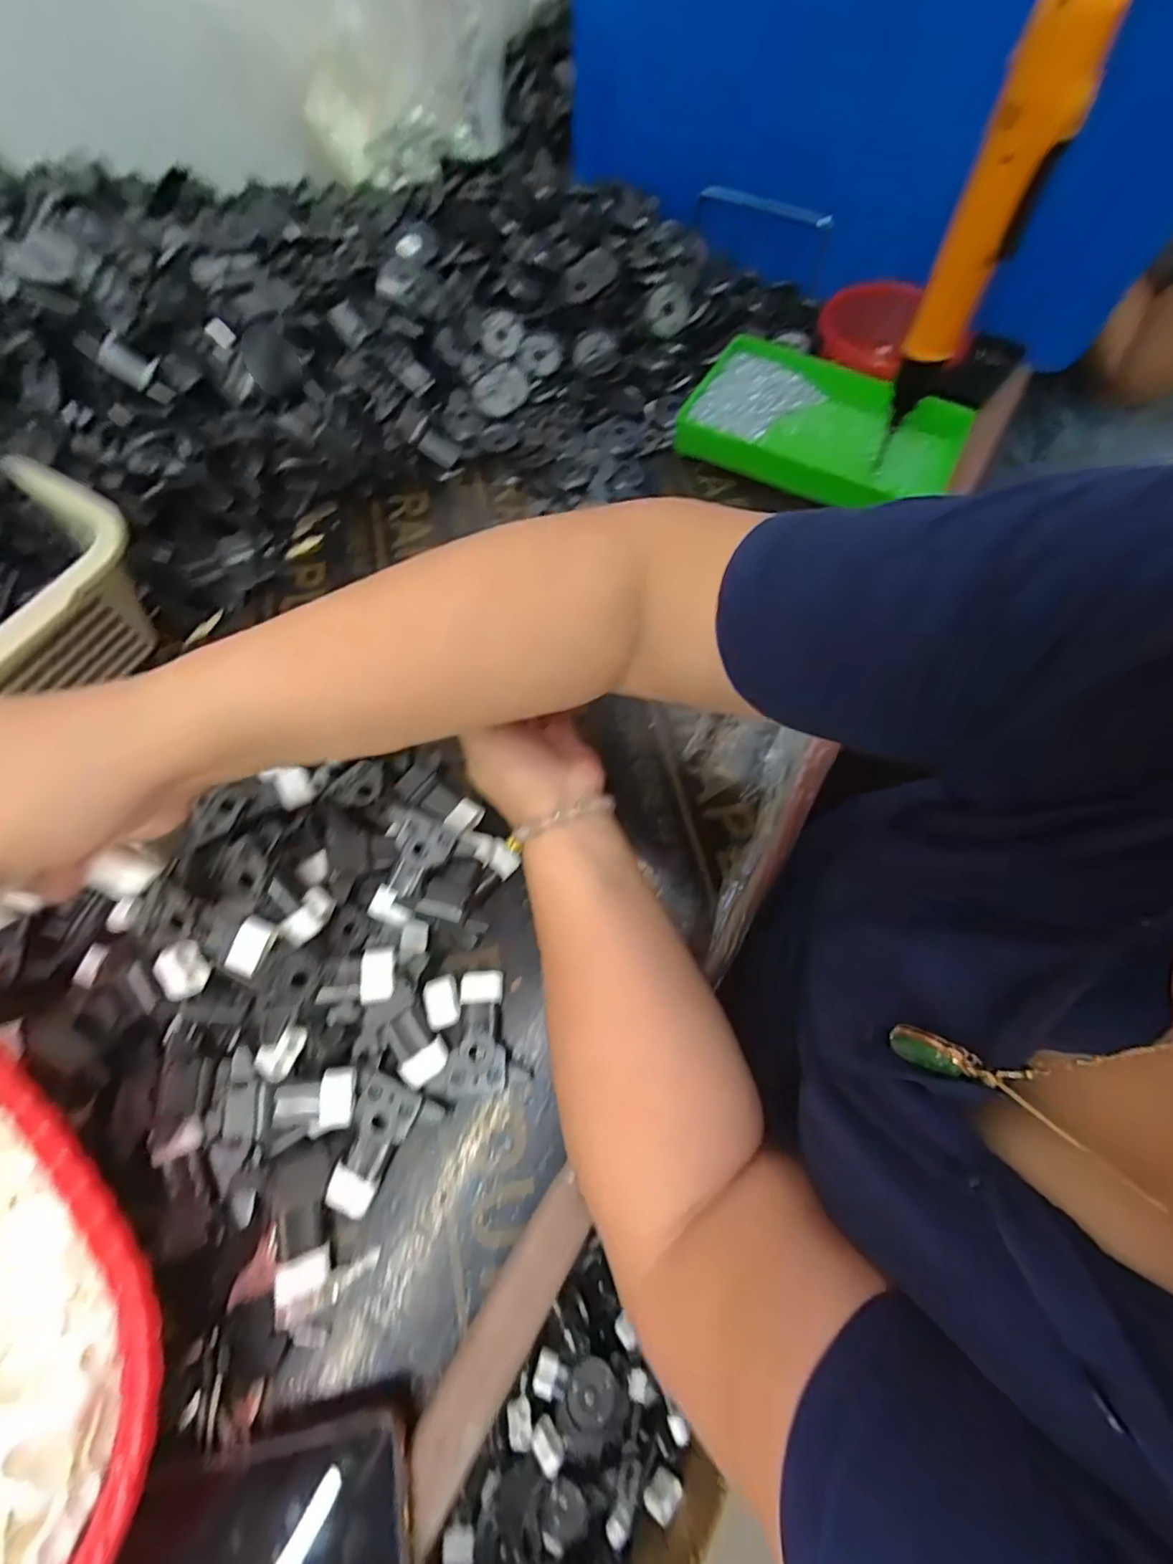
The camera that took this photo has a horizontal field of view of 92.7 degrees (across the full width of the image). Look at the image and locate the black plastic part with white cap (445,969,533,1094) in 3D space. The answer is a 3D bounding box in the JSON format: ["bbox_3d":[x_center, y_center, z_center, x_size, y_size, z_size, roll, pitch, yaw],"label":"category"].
[{"bbox_3d":[-0.059,0.151,0.341,0.045,0.021,0.068,-5,53,-4],"label":"black plastic part with white cap"}]

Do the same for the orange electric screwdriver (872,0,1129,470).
[{"bbox_3d":[0.239,-0.334,0.355,0.049,0.212,0.035,27,69,9],"label":"orange electric screwdriver"}]

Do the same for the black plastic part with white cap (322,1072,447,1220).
[{"bbox_3d":[-0.116,0.204,0.311,0.043,0.019,0.068,26,81,9],"label":"black plastic part with white cap"}]

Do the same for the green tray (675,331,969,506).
[{"bbox_3d":[0.229,-0.339,0.548,0.253,0.046,0.154,27,69,9],"label":"green tray"}]

